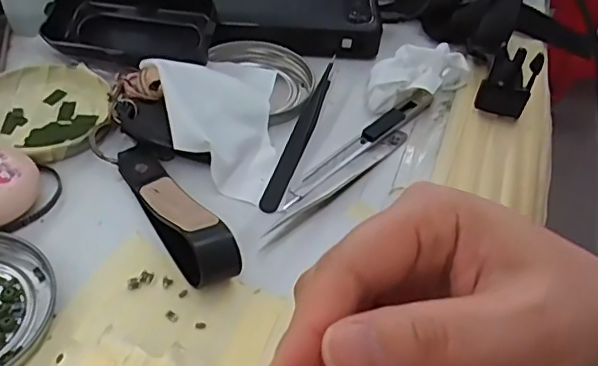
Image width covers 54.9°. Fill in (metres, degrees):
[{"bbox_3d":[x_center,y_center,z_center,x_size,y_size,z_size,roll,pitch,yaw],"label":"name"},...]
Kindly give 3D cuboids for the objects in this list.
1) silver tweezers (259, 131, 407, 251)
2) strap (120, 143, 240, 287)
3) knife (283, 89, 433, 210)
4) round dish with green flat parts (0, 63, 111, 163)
[{"bbox_3d":[0.024,-0.001,0.319,0.010,0.007,0.120,35,52,24],"label":"silver tweezers"},{"bbox_3d":[-0.063,0.009,0.284,0.022,0.028,0.106,-23,53,-26],"label":"strap"},{"bbox_3d":[0.037,-0.025,0.340,0.013,0.008,0.133,36,52,25],"label":"knife"},{"bbox_3d":[-0.150,-0.041,0.334,0.076,0.013,0.080,3,46,-4],"label":"round dish with green flat parts"}]

